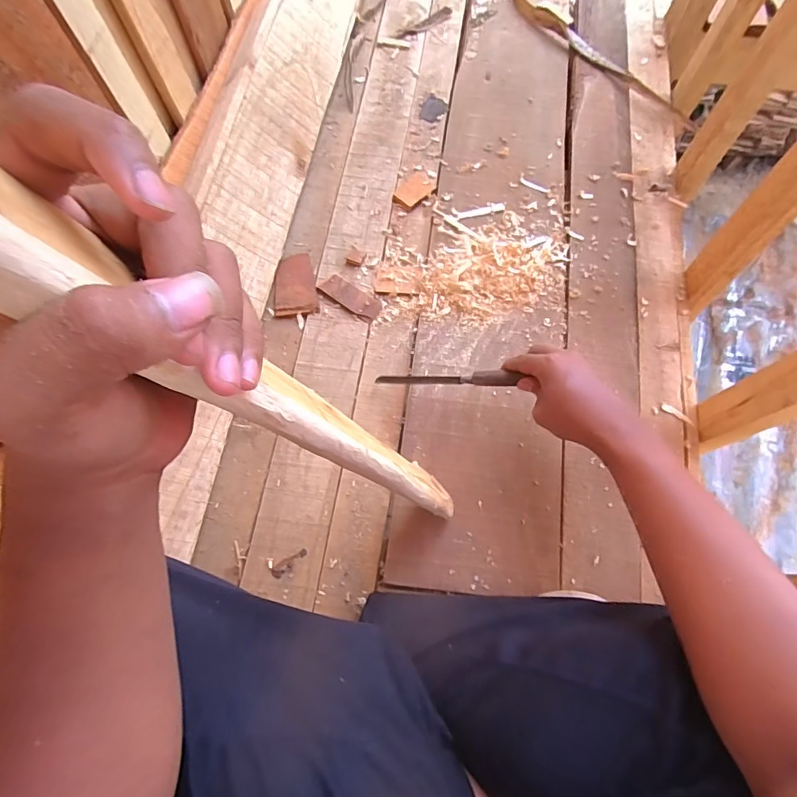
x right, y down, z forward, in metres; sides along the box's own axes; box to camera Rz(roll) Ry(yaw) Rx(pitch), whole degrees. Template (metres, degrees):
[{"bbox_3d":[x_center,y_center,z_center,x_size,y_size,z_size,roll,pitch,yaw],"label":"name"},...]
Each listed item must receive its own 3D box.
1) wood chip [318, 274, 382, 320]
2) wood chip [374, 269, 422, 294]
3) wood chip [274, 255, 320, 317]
[{"bbox_3d":[-0.066,-0.140,0.633,0.087,0.010,0.032,29,72,11],"label":"wood chip"},{"bbox_3d":[0.000,-0.164,0.644,0.063,0.007,0.039,6,69,3],"label":"wood chip"},{"bbox_3d":[-0.142,-0.160,0.641,0.058,0.011,0.095,-4,69,-1],"label":"wood chip"}]

